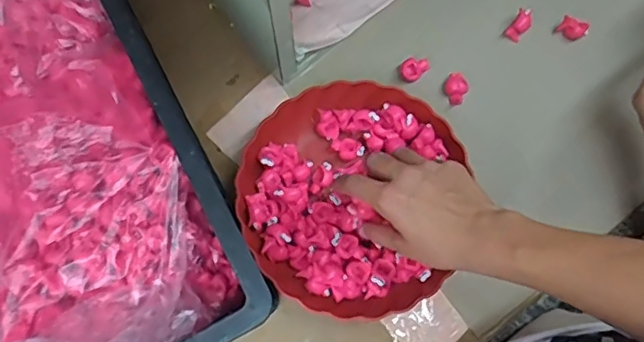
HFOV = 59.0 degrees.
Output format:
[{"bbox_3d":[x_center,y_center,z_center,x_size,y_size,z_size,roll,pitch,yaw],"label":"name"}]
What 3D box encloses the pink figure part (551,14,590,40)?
[{"bbox_3d":[0.292,-0.167,0.660,0.031,0.023,0.020,33,79,7],"label":"pink figure part"}]

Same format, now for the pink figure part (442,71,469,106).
[{"bbox_3d":[0.153,-0.094,0.658,0.027,0.028,0.029,0,78,0],"label":"pink figure part"}]

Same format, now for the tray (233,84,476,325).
[{"bbox_3d":[0.023,0.026,0.608,0.217,0.046,0.238,0,78,0],"label":"tray"}]

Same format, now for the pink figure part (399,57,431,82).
[{"bbox_3d":[0.107,-0.119,0.664,0.030,0.023,0.027,-41,81,-9],"label":"pink figure part"}]

